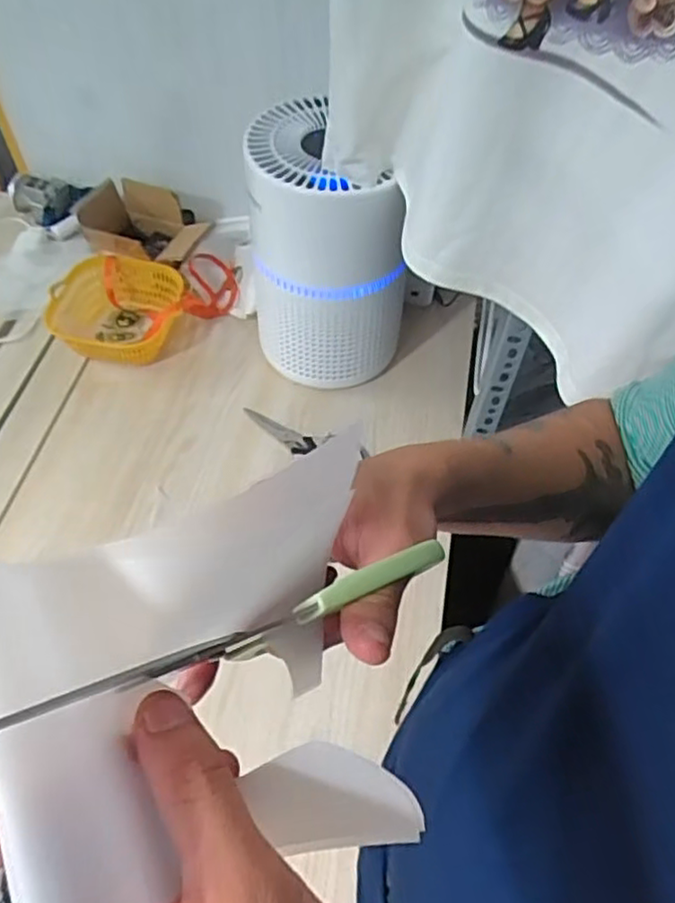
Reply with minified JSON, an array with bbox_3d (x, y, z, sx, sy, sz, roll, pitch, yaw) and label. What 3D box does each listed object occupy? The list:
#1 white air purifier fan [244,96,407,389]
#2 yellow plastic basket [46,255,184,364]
[{"bbox_3d":[-0.020,-0.236,0.841,0.164,0.316,0.167,1,55,-2],"label":"white air purifier fan"},{"bbox_3d":[-0.304,-0.195,0.949,0.174,0.069,0.159,7,55,2],"label":"yellow plastic basket"}]

